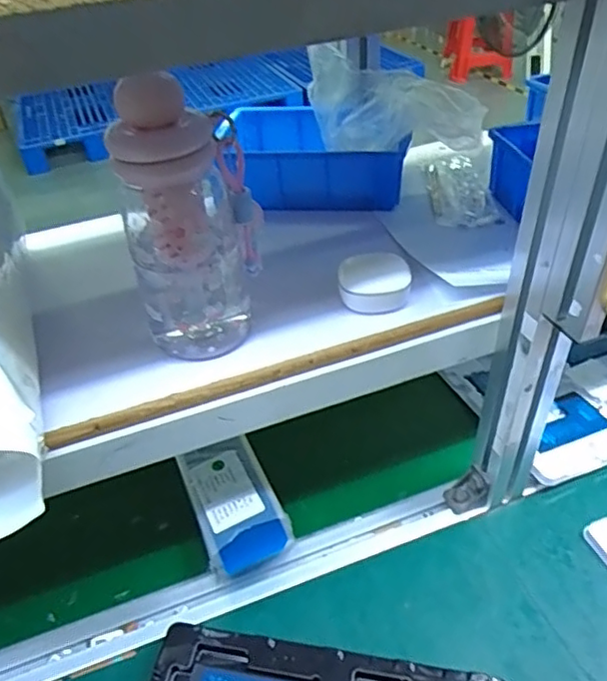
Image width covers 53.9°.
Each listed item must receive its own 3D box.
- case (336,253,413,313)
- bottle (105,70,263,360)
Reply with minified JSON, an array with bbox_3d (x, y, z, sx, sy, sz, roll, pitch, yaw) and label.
[{"bbox_3d":[0.057,-0.049,0.478,0.055,0.027,0.049,-2,40,4],"label":"case"},{"bbox_3d":[-0.077,-0.079,0.409,0.088,0.184,0.065,-12,41,-8],"label":"bottle"}]

